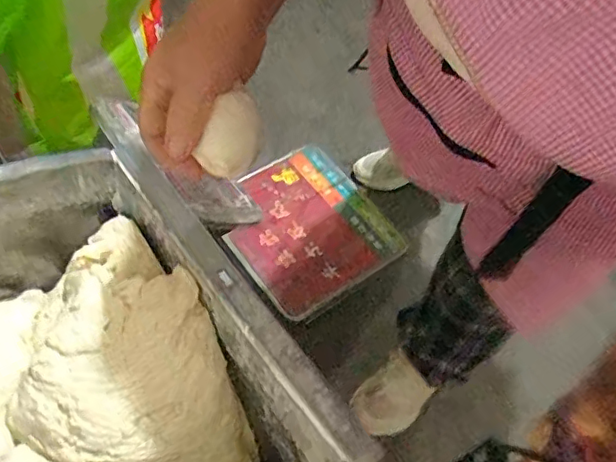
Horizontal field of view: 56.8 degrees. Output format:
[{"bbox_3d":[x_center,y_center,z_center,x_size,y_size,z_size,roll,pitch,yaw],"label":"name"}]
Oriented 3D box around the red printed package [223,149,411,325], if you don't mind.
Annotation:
[{"bbox_3d":[-0.009,-0.013,1.137,0.303,0.029,0.318,-29,70,-25],"label":"red printed package"}]

